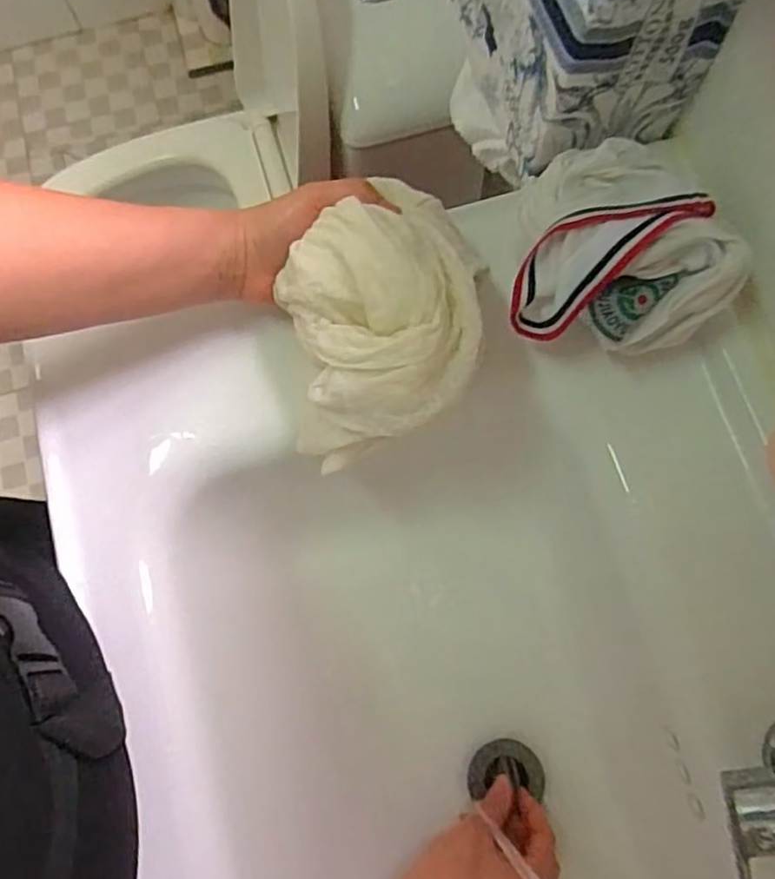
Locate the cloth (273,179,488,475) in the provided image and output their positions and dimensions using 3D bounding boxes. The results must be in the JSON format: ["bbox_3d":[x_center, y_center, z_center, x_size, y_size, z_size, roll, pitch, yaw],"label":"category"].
[{"bbox_3d":[-0.006,-0.073,0.407,0.111,0.094,0.144,-6,75,0],"label":"cloth"}]

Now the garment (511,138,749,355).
[{"bbox_3d":[0.141,-0.121,0.415,0.122,0.073,0.120,4,76,3],"label":"garment"}]

